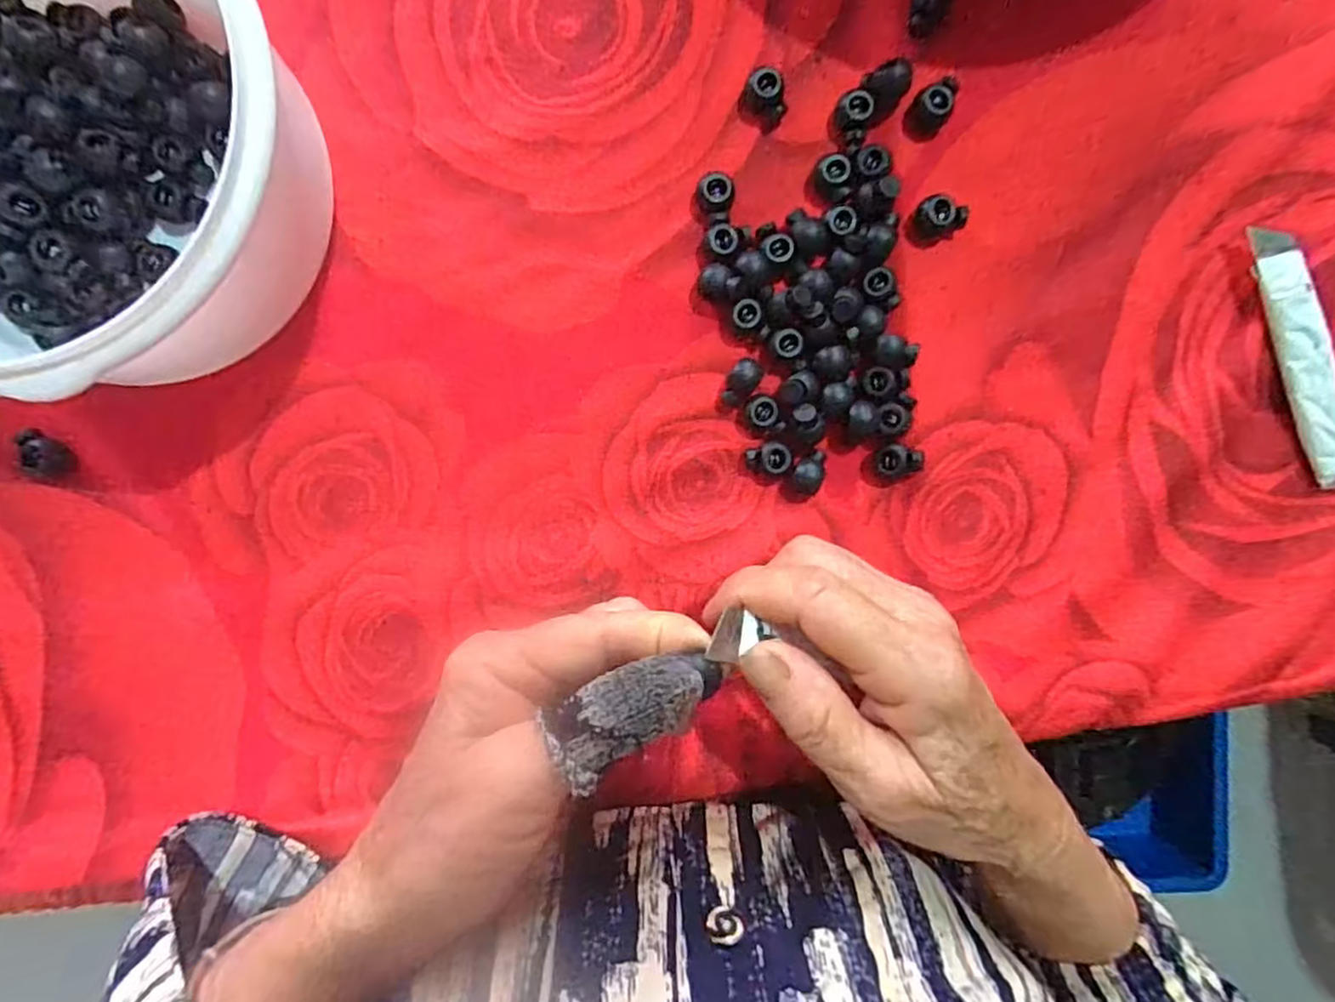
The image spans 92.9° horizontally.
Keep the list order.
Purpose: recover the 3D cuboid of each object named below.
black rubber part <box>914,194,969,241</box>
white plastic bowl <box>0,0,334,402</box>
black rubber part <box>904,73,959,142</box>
[{"bbox_3d":[0.108,-0.112,0.251,0.018,0.012,0.013,-3,92,-2],"label":"black rubber part"},{"bbox_3d":[-0.193,-0.114,0.208,0.150,0.077,0.150,0,92,-3],"label":"white plastic bowl"},{"bbox_3d":[0.105,-0.154,0.250,0.014,0.011,0.021,42,90,-3],"label":"black rubber part"}]

